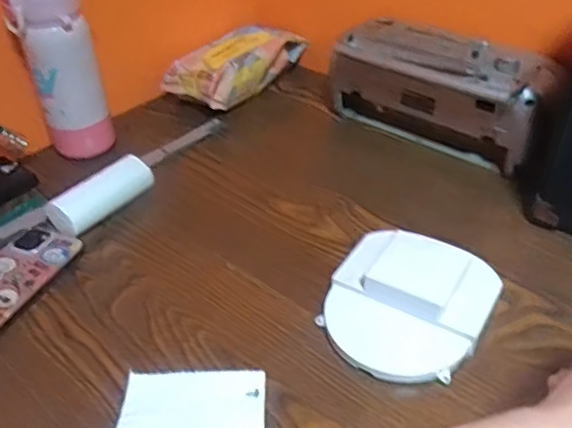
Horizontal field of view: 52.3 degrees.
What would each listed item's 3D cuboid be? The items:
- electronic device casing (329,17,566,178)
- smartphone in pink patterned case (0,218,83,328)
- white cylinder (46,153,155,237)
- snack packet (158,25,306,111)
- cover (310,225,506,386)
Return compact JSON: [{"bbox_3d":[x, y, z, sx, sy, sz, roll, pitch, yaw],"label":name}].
[{"bbox_3d":[0.169,-0.134,0.657,0.245,0.119,0.076,28,48,32],"label":"electronic device casing"},{"bbox_3d":[-0.254,0.059,0.527,0.070,0.015,0.146,17,43,23],"label":"smartphone in pink patterned case"},{"bbox_3d":[-0.191,-0.022,0.592,0.049,0.037,0.109,24,46,29],"label":"white cylinder"},{"bbox_3d":[-0.067,-0.196,0.789,0.105,0.072,0.180,21,45,26],"label":"snack packet"},{"bbox_3d":[0.095,0.071,0.473,0.127,0.040,0.127,22,45,27],"label":"cover"}]

